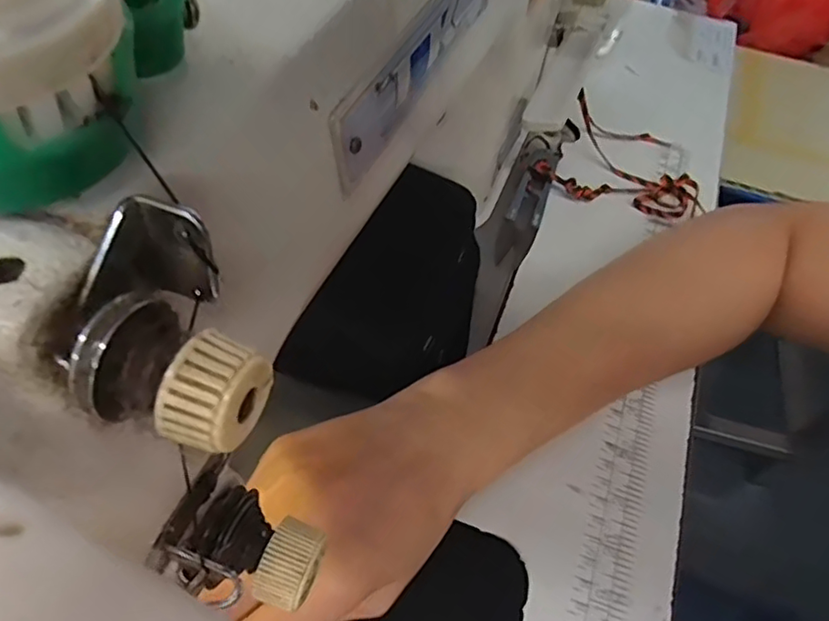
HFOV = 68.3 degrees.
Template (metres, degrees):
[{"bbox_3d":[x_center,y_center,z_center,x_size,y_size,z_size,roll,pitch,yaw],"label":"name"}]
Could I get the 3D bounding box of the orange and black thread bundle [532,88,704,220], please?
[{"bbox_3d":[0.147,-0.104,0.423,0.116,0.034,0.089,20,55,9],"label":"orange and black thread bundle"}]

